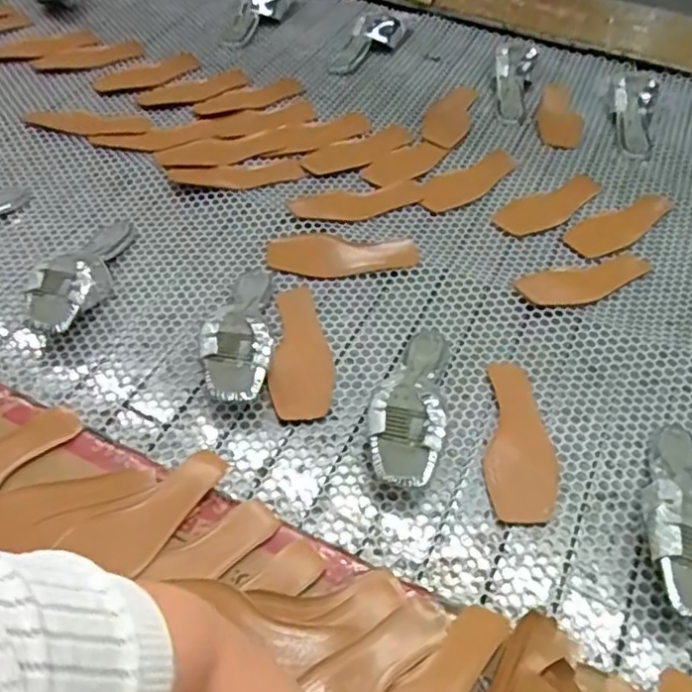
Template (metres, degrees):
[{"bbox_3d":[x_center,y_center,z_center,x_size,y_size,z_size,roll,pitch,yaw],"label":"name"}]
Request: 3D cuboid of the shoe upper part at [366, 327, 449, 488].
[{"bbox_3d":[0.075,0.056,0.752,0.077,0.065,0.229,10,53,6],"label":"shoe upper part"}]

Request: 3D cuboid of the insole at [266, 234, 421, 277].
[{"bbox_3d":[-0.005,-0.128,0.925,0.211,0.015,0.072,4,53,2],"label":"insole"}]

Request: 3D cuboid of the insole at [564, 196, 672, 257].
[{"bbox_3d":[0.423,-0.184,0.989,0.201,0.004,0.072,-22,56,-17],"label":"insole"}]

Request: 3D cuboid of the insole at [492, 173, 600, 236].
[{"bbox_3d":[0.324,-0.221,1.016,0.205,0.004,0.075,-23,57,-18],"label":"insole"}]

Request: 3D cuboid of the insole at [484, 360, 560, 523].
[{"bbox_3d":[0.200,0.108,0.758,0.080,0.007,0.211,3,53,1],"label":"insole"}]

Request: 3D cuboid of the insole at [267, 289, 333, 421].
[{"bbox_3d":[-0.055,0.003,0.822,0.075,0.017,0.211,1,53,-1],"label":"insole"}]

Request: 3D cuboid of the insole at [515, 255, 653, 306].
[{"bbox_3d":[0.339,-0.091,0.912,0.201,0.004,0.071,-12,54,-11],"label":"insole"}]

